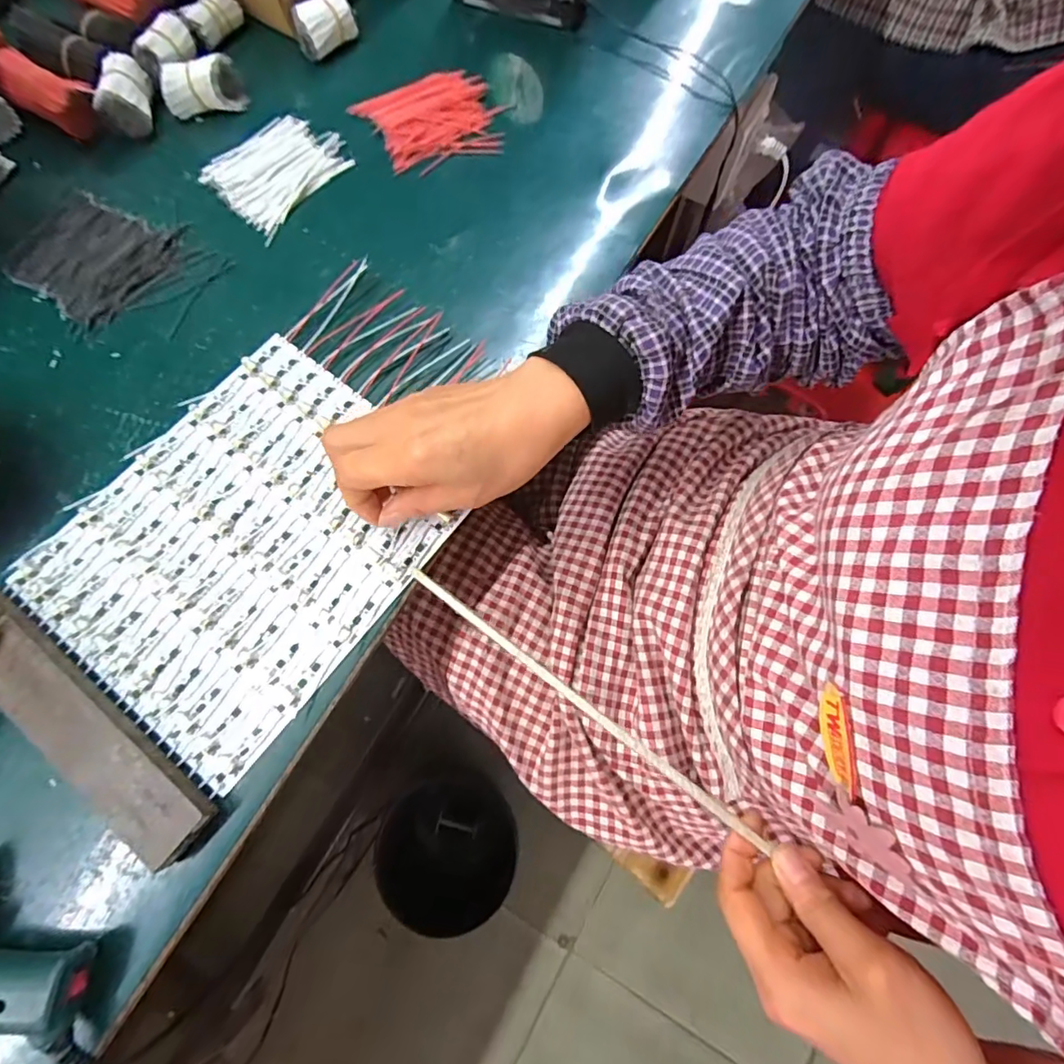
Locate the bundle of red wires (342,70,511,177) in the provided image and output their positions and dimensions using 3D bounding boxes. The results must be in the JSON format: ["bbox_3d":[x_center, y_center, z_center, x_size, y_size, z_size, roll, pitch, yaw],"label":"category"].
[{"bbox_3d":[-0.080,-0.341,0.435,0.110,0.018,0.088,-20,75,-7],"label":"bundle of red wires"}]

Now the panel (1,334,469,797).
[{"bbox_3d":[-0.178,0.004,0.333,0.193,0.004,0.227,38,76,10],"label":"panel"}]

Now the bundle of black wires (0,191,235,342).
[{"bbox_3d":[-0.319,-0.197,0.395,0.153,0.005,0.103,26,75,7],"label":"bundle of black wires"}]

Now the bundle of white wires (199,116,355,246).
[{"bbox_3d":[-0.203,-0.292,0.422,0.080,0.014,0.100,40,77,10],"label":"bundle of white wires"}]

